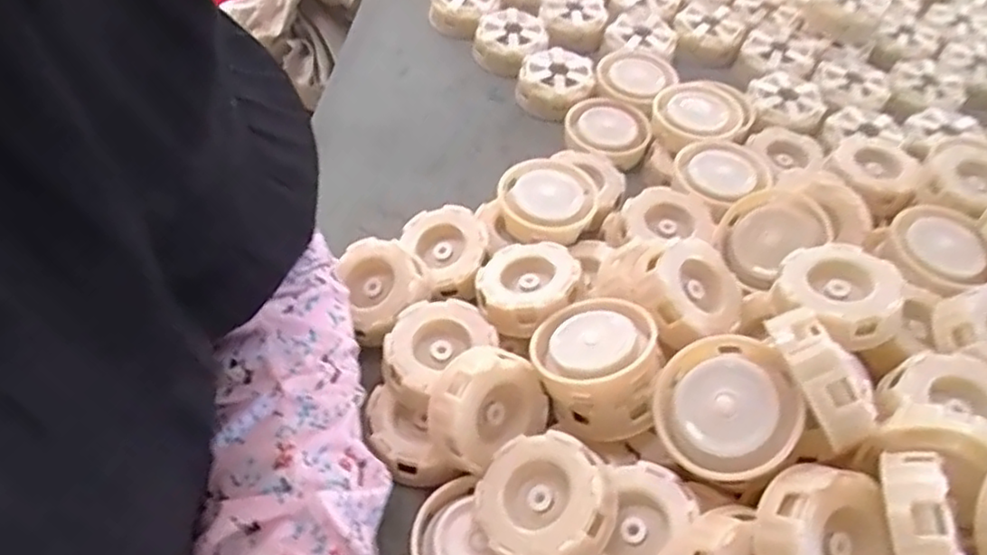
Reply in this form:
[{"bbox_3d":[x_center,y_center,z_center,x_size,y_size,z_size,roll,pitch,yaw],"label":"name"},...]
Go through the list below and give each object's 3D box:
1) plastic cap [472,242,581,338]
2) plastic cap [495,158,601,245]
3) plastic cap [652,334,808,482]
[{"bbox_3d":[0.019,0.001,0.403,0.054,0.023,0.061,18,52,10],"label":"plastic cap"},{"bbox_3d":[0.035,-0.050,0.454,0.061,0.019,0.065,2,51,-3],"label":"plastic cap"},{"bbox_3d":[0.105,0.060,0.317,0.062,0.021,0.060,-24,49,30],"label":"plastic cap"}]

